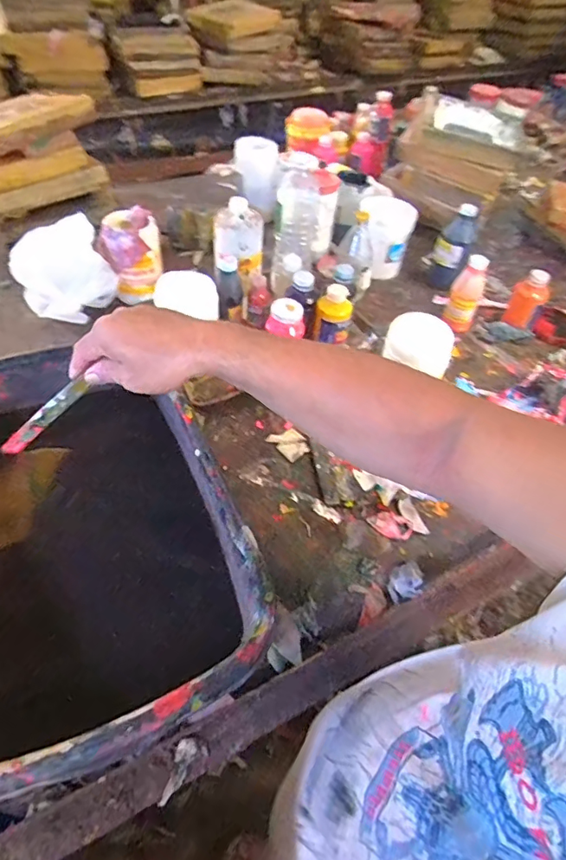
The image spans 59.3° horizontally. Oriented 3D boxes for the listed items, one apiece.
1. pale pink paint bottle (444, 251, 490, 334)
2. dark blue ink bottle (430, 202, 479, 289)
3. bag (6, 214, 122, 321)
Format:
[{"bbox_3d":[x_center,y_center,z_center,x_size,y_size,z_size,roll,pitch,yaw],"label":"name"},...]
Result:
[{"bbox_3d":[0.352,-0.256,0.942,0.065,0.144,0.050,22,51,13],"label":"pale pink paint bottle"},{"bbox_3d":[0.353,-0.375,1.028,0.071,0.157,0.065,24,52,14],"label":"dark blue ink bottle"},{"bbox_3d":[-0.395,-0.288,0.886,0.154,0.130,0.130,39,57,24],"label":"bag"}]

